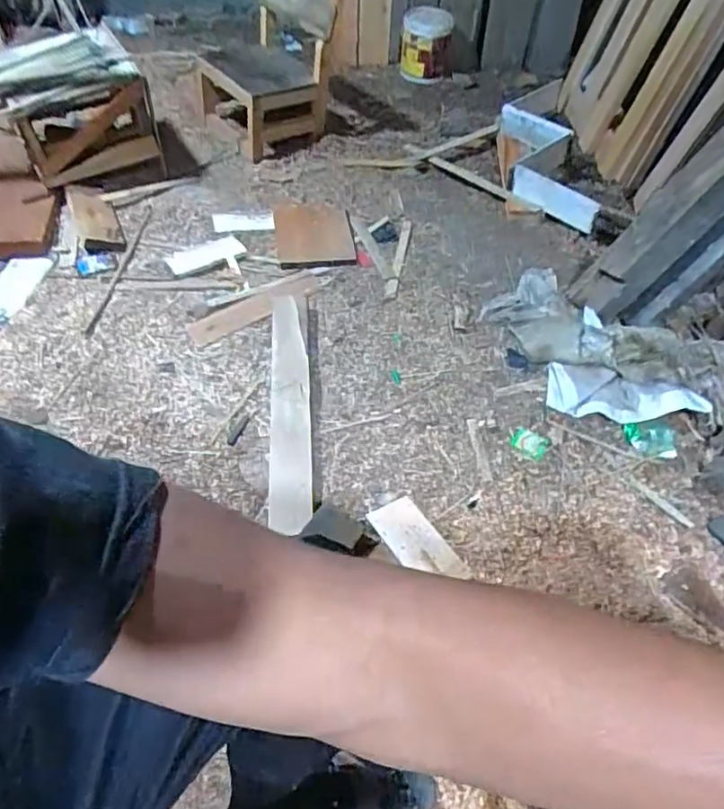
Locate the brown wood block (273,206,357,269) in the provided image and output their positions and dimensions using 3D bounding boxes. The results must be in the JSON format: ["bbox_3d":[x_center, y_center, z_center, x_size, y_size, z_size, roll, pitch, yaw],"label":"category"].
[{"bbox_3d":[-0.125,-0.454,1.582,0.202,0.024,0.271,-5,51,-6],"label":"brown wood block"}]

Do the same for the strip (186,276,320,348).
[{"bbox_3d":[-0.253,-0.233,1.434,0.343,0.018,0.072,-31,58,-24],"label":"strip"}]

